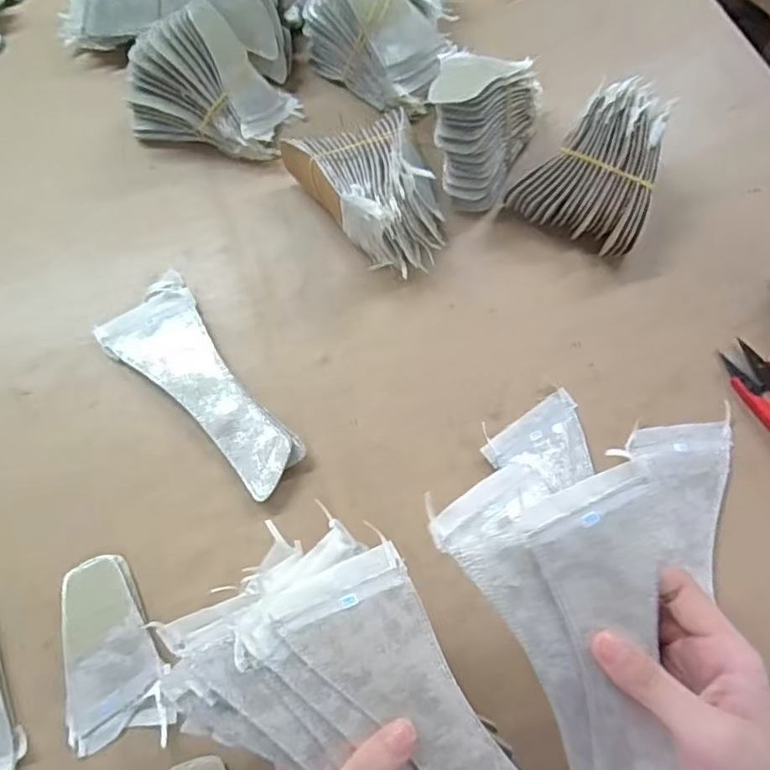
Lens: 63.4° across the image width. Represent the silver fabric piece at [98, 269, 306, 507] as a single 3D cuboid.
[{"bbox_3d":[-0.116,-0.003,0.413,0.064,0.015,0.167,-43,77,-13],"label":"silver fabric piece"}]

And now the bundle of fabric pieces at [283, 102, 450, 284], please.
[{"bbox_3d":[-0.008,-0.136,0.438,0.088,0.060,0.116,-25,74,-8],"label":"bundle of fabric pieces"}]

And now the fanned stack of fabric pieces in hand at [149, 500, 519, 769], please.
[{"bbox_3d":[-0.004,0.150,0.284,0.185,0.031,0.108,39,76,12],"label":"fanned stack of fabric pieces in hand"}]

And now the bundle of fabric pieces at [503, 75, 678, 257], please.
[{"bbox_3d":[0.153,-0.155,0.441,0.090,0.065,0.090,30,74,9],"label":"bundle of fabric pieces"}]

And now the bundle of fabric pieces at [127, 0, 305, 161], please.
[{"bbox_3d":[-0.132,-0.223,0.458,0.116,0.079,0.069,13,72,4],"label":"bundle of fabric pieces"}]

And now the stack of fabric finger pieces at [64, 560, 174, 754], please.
[{"bbox_3d":[-0.157,0.152,0.361,0.057,0.008,0.102,-12,72,-4],"label":"stack of fabric finger pieces"}]

